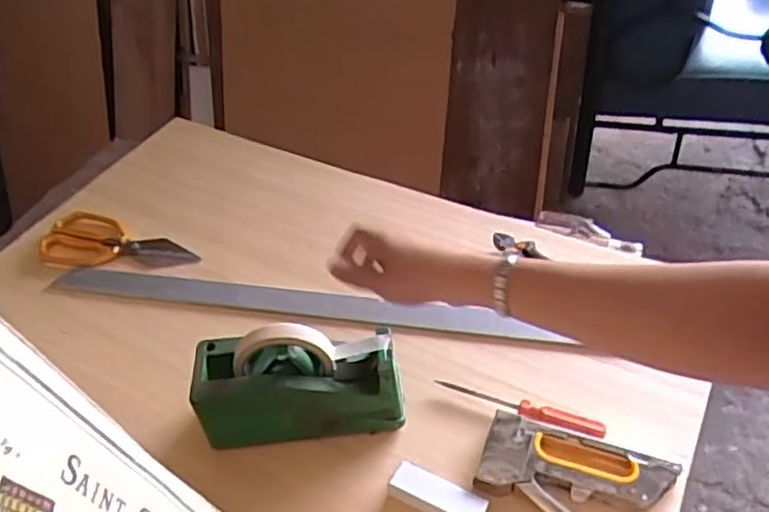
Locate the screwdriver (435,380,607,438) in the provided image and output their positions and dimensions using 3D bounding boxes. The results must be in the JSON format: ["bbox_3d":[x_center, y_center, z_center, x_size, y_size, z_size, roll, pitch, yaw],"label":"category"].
[{"bbox_3d":[0.135,0.156,0.677,0.174,0.020,0.023,14,48,19],"label":"screwdriver"}]

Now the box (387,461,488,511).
[{"bbox_3d":[0.050,0.228,0.623,0.093,0.019,0.035,20,50,24],"label":"box"}]

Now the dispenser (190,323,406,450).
[{"bbox_3d":[-0.086,0.124,0.663,0.199,0.121,0.073,-6,45,0],"label":"dispenser"}]

